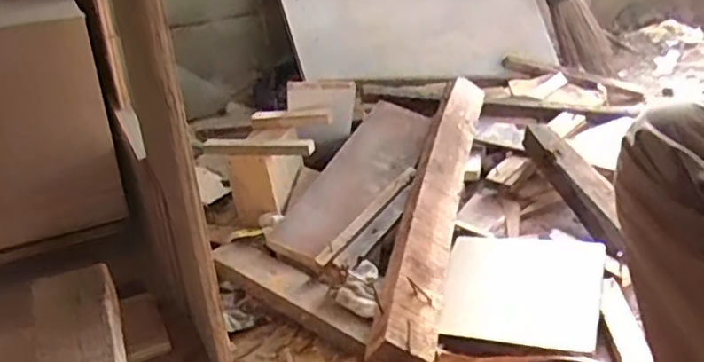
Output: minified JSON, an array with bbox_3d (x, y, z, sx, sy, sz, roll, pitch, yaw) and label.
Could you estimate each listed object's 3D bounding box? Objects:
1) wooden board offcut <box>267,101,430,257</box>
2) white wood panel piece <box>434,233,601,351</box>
[{"bbox_3d":[0.012,-0.015,1.046,0.122,0.023,0.414,17,40,20],"label":"wooden board offcut"},{"bbox_3d":[0.230,0.142,0.895,0.197,0.025,0.165,3,55,15],"label":"white wood panel piece"}]

